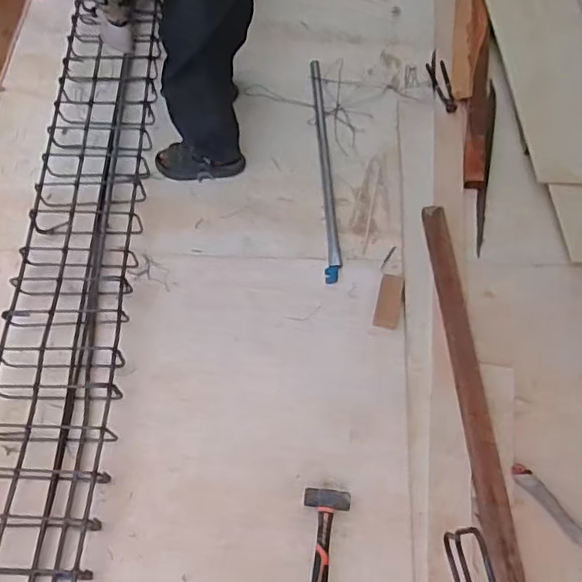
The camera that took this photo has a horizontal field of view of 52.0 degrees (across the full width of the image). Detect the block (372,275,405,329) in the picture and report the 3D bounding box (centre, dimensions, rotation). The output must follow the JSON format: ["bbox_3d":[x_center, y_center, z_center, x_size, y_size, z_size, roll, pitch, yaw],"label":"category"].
[{"bbox_3d":[0.266,0.028,1.628,0.062,0.010,0.169,11,63,9],"label":"block"}]

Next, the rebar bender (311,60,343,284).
[{"bbox_3d":[0.107,-0.410,1.877,0.046,0.026,0.885,-3,61,2],"label":"rebar bender"}]

